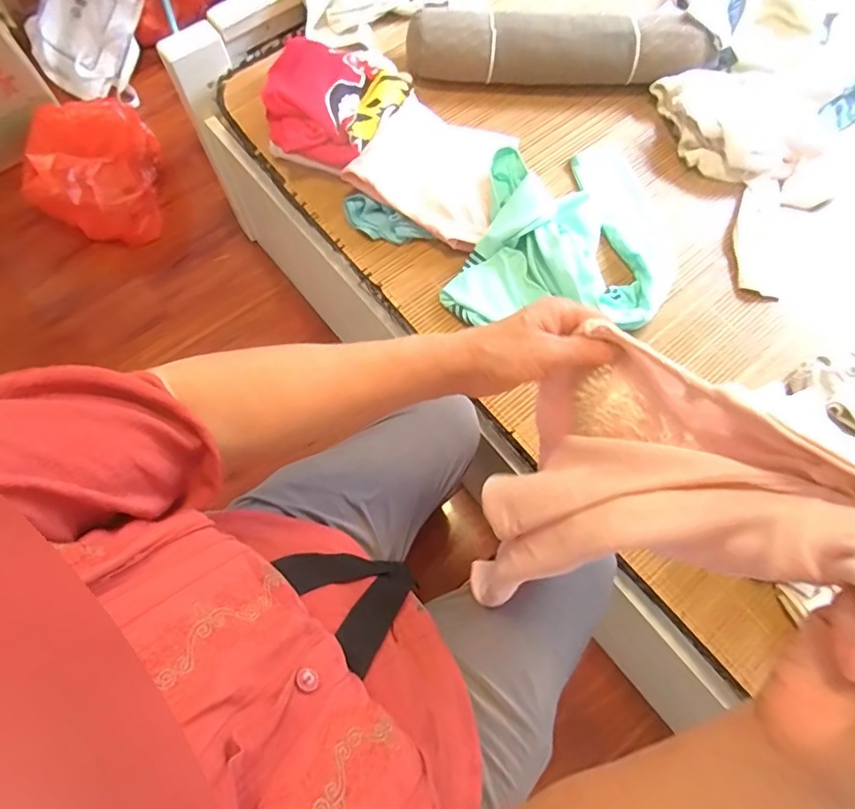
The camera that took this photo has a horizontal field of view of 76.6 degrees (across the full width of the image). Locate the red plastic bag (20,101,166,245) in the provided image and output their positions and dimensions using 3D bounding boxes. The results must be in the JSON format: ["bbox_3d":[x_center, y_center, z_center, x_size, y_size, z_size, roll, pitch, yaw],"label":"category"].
[{"bbox_3d":[-0.786,-0.543,1.262,0.254,0.221,0.236,9,70,3],"label":"red plastic bag"}]

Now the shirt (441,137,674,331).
[{"bbox_3d":[0.206,-0.284,0.814,0.333,0.088,0.328,-2,70,-1],"label":"shirt"}]

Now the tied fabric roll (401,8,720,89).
[{"bbox_3d":[0.218,-0.604,0.909,0.489,0.076,0.099,-2,70,-1],"label":"tied fabric roll"}]

